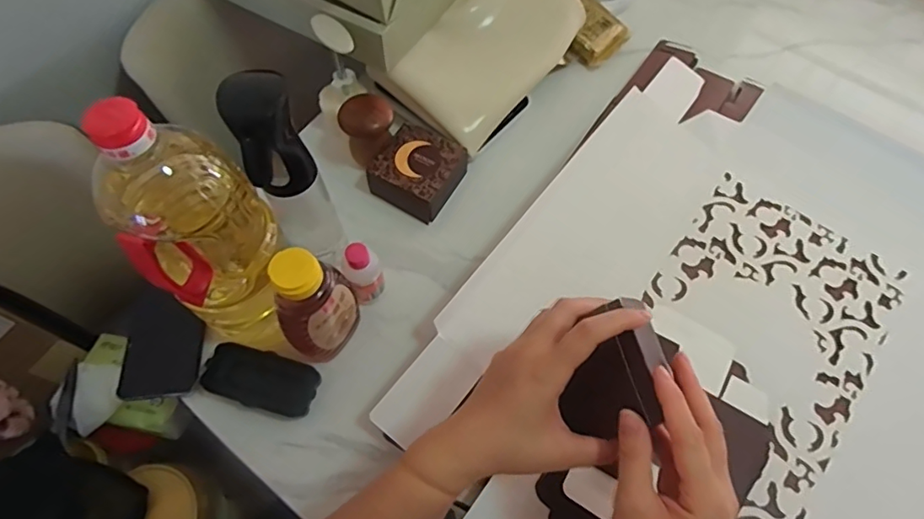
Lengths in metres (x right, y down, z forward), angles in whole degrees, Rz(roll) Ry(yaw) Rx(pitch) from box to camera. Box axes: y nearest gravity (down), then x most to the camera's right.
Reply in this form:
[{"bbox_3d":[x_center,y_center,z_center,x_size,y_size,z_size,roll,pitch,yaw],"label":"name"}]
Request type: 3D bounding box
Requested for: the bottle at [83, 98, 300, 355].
[{"bbox_3d":[-0.206,-0.008,0.457,0.099,0.293,0.112,-36,69,-17],"label":"bottle"}]

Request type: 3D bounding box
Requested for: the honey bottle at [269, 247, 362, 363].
[{"bbox_3d":[-0.136,0.045,0.505,0.046,0.160,0.070,22,65,10],"label":"honey bottle"}]

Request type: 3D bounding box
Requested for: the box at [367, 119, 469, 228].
[{"bbox_3d":[-0.051,-0.101,0.636,0.087,0.058,0.096,29,67,13],"label":"box"}]

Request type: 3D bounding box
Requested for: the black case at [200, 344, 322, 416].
[{"bbox_3d":[-0.199,0.122,0.532,0.116,0.032,0.050,15,64,7],"label":"black case"}]

